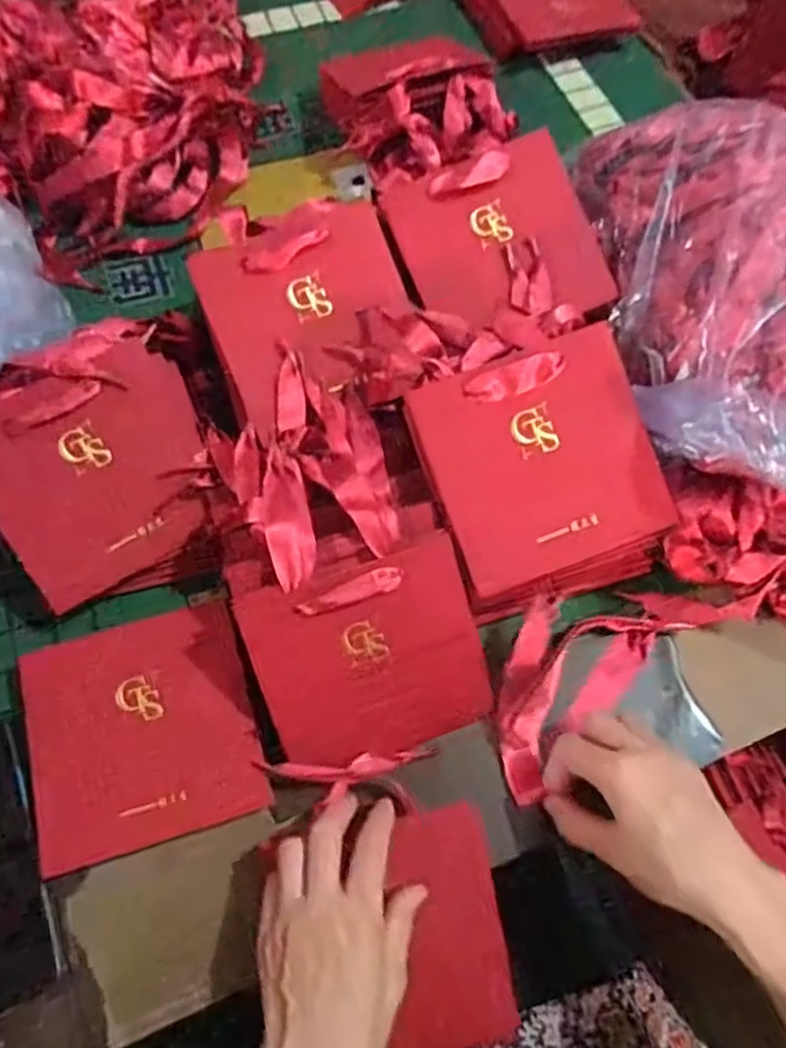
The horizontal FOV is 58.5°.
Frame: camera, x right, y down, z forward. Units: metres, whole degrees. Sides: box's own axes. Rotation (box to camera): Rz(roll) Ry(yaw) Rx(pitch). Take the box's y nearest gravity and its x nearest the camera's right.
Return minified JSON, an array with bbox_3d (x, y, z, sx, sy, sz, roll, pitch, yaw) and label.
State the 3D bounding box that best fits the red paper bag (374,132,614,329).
[{"bbox_3d":[0.079,-0.208,0.519,0.136,0.026,0.134,-23,84,-2],"label":"red paper bag"}]

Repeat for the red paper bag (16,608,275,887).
[{"bbox_3d":[-0.161,0.133,0.454,0.136,0.024,0.136,-16,66,-9],"label":"red paper bag"}]

